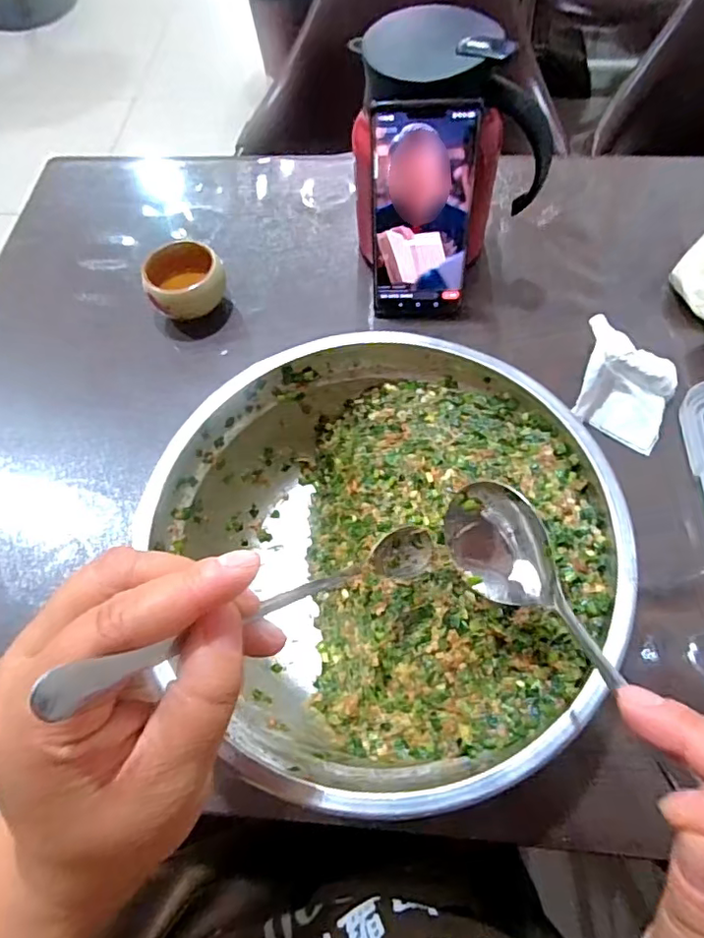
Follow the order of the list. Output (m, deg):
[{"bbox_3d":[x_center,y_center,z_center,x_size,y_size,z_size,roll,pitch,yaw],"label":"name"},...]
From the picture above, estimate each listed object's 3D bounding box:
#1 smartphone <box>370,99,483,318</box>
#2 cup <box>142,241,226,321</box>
[{"bbox_3d":[0.053,-0.188,0.428,0.074,0.157,0.008,-1,47,4],"label":"smartphone"},{"bbox_3d":[-0.143,-0.160,0.485,0.065,0.045,0.052,-23,64,-9],"label":"cup"}]

